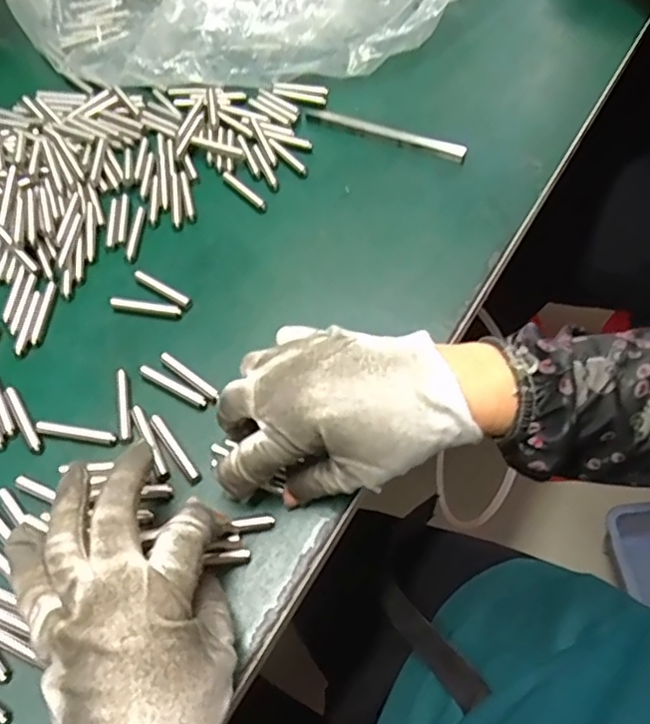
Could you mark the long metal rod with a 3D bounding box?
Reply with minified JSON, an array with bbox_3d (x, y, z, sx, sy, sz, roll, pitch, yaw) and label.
[{"bbox_3d":[0.047,-0.187,0.476,0.137,0.008,0.009,23,62,16],"label":"long metal rod"}]

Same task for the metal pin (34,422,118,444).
[{"bbox_3d":[-0.147,0.041,0.345,0.050,0.004,0.007,9,59,8],"label":"metal pin"}]

